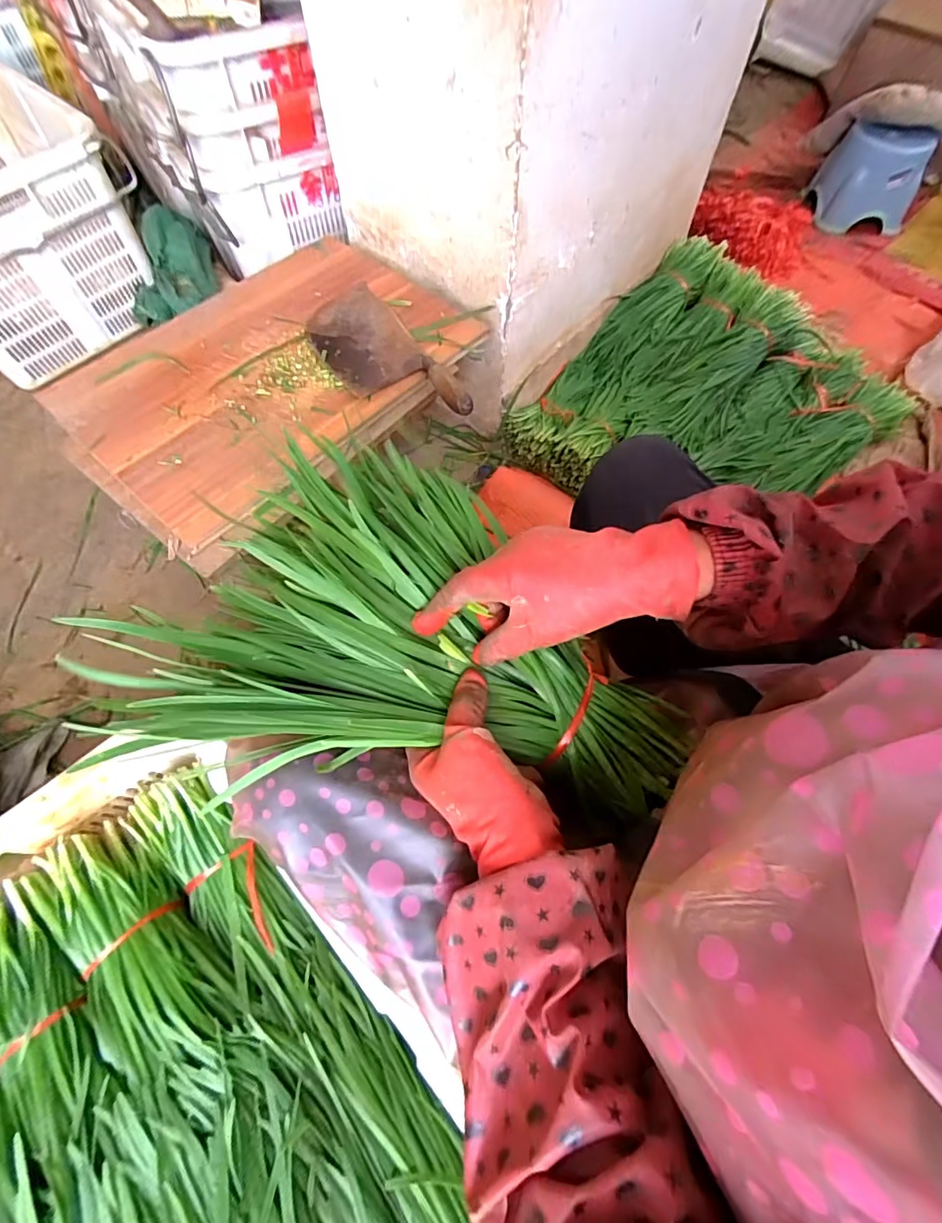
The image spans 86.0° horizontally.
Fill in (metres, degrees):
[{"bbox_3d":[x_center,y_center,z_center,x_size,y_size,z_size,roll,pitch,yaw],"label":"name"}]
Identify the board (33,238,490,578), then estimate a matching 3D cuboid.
[{"bbox_3d":[-0.303,-0.365,0.750,0.419,0.030,0.568,36,68,14],"label":"board"}]

